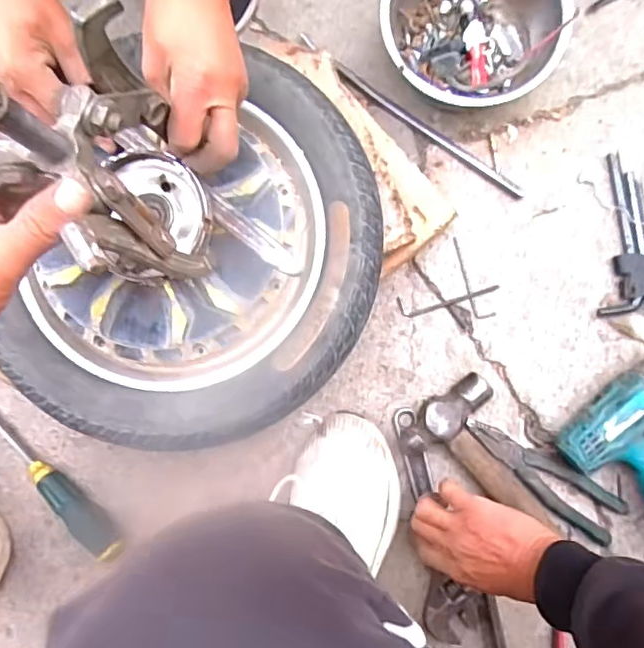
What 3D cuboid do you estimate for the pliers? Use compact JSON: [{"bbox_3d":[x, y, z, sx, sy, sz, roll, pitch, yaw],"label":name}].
[{"bbox_3d":[0.232,0.162,0.595,0.183,0.022,0.050,32,89,0],"label":"pliers"}]

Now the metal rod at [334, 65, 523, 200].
[{"bbox_3d":[0.119,-0.217,0.622,0.248,0.015,0.016,35,89,0],"label":"metal rod"}]

